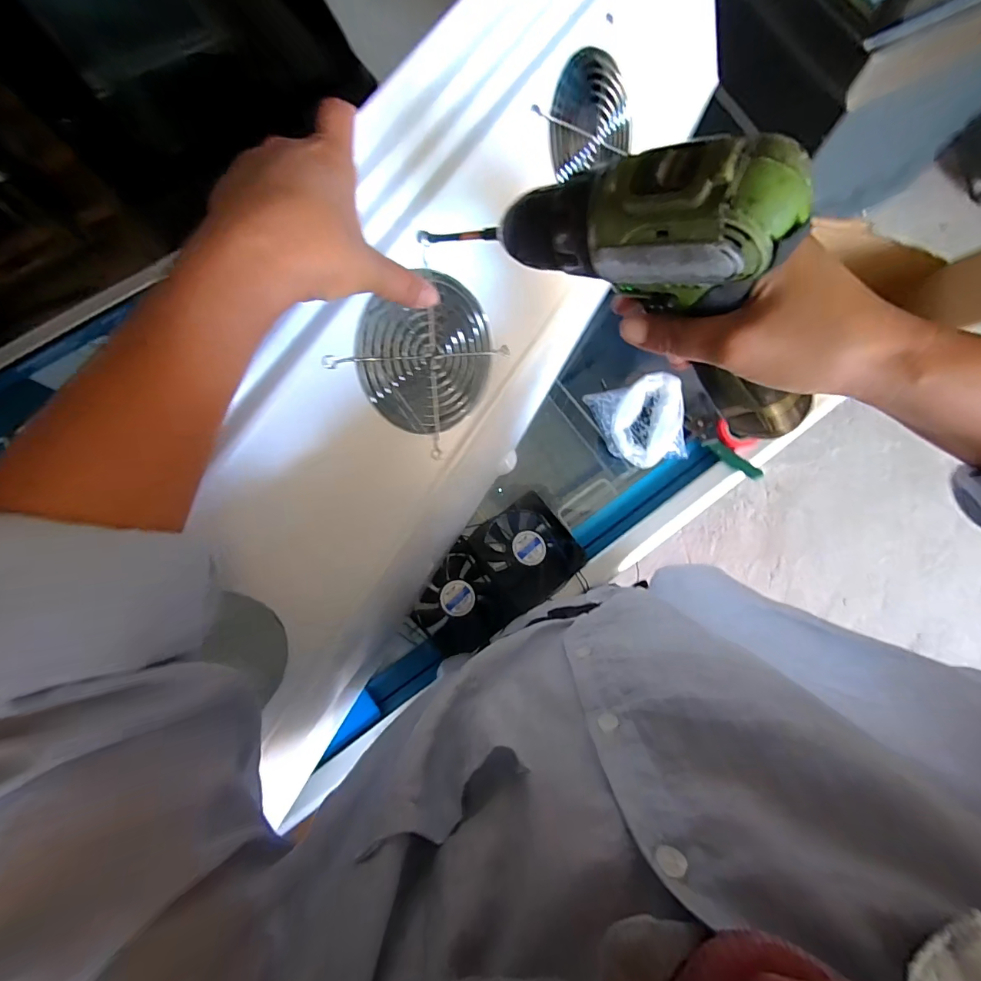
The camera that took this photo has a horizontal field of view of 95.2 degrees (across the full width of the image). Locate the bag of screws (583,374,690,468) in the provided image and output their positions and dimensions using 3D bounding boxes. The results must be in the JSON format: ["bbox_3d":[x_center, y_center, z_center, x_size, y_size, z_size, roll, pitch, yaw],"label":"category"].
[{"bbox_3d":[0.220,-0.097,0.646,0.123,0.053,0.124,-12,78,-2],"label":"bag of screws"}]

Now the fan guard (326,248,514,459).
[{"bbox_3d":[-0.043,-0.097,0.326,0.005,0.111,0.104,25,78,48],"label":"fan guard"}]

